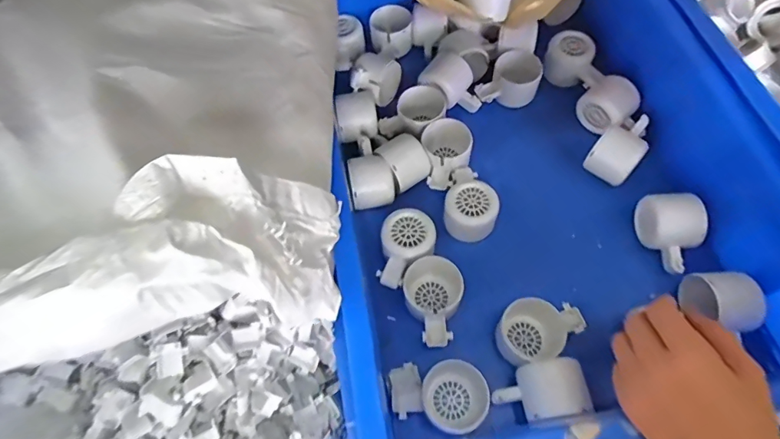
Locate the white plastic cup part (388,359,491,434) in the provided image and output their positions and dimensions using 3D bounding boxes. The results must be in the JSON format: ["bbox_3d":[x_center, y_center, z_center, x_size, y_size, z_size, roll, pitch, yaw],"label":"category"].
[{"bbox_3d":[0.047,0.164,0.427,0.087,0.047,0.063,-5,64,0],"label":"white plastic cup part"}]

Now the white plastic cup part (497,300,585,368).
[{"bbox_3d":[0.148,0.110,0.451,0.087,0.049,0.056,-12,64,-3],"label":"white plastic cup part"}]

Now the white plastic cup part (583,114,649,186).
[{"bbox_3d":[0.267,-0.079,0.532,0.053,0.052,0.068,33,70,17],"label":"white plastic cup part"}]

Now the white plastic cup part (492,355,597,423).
[{"bbox_3d":[0.136,0.157,0.417,0.079,0.054,0.048,-9,64,-2],"label":"white plastic cup part"}]

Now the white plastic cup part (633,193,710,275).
[{"bbox_3d":[0.301,0.014,0.484,0.048,0.053,0.080,-10,64,-2],"label":"white plastic cup part"}]

